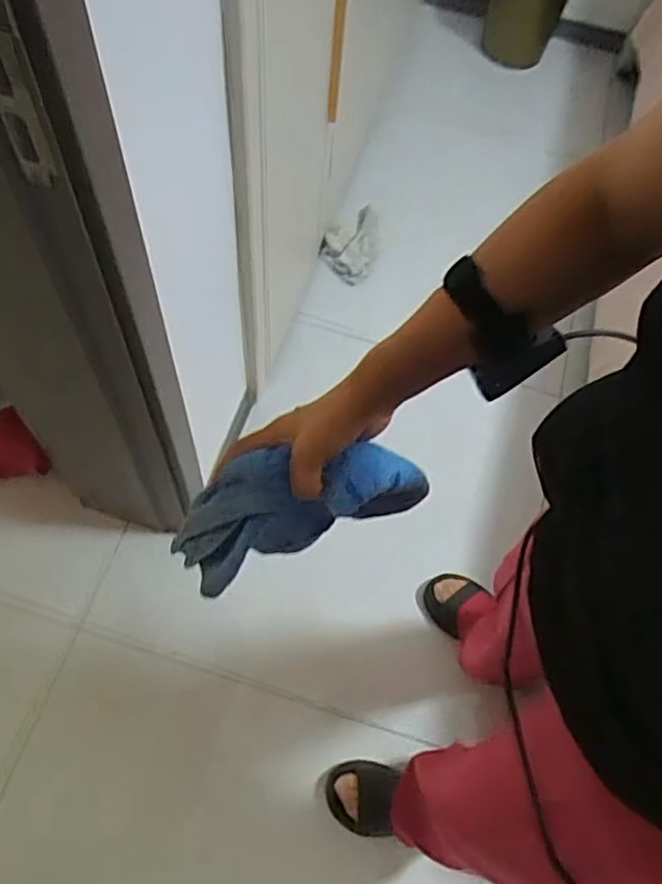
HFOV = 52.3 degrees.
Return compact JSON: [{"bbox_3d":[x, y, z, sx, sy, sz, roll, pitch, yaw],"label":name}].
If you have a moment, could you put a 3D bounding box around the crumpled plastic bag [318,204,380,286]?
[{"bbox_3d":[0.038,-0.384,1.297,0.104,0.043,0.159,16,61,5],"label":"crumpled plastic bag"}]

